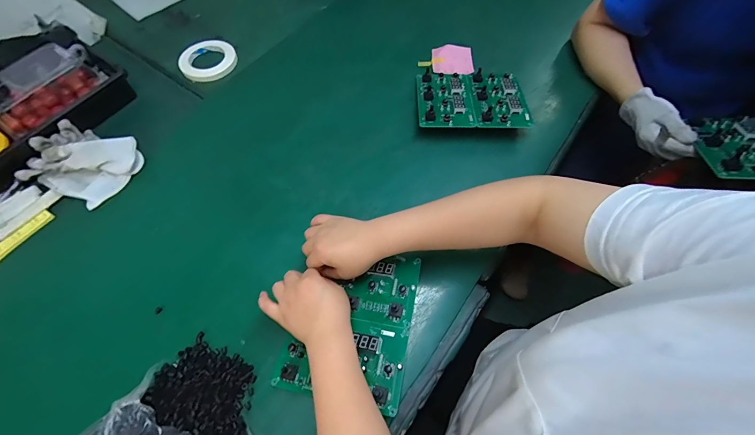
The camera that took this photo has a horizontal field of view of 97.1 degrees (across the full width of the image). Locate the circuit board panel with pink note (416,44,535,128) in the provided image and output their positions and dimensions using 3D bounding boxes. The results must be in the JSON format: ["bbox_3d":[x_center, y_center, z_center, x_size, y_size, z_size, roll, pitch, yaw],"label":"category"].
[{"bbox_3d":[0.180,-0.258,0.645,0.196,0.024,0.226,2,57,4],"label":"circuit board panel with pink note"}]

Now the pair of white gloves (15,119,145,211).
[{"bbox_3d":[-0.510,-0.100,0.579,0.165,0.041,0.141,23,66,12],"label":"pair of white gloves"}]

